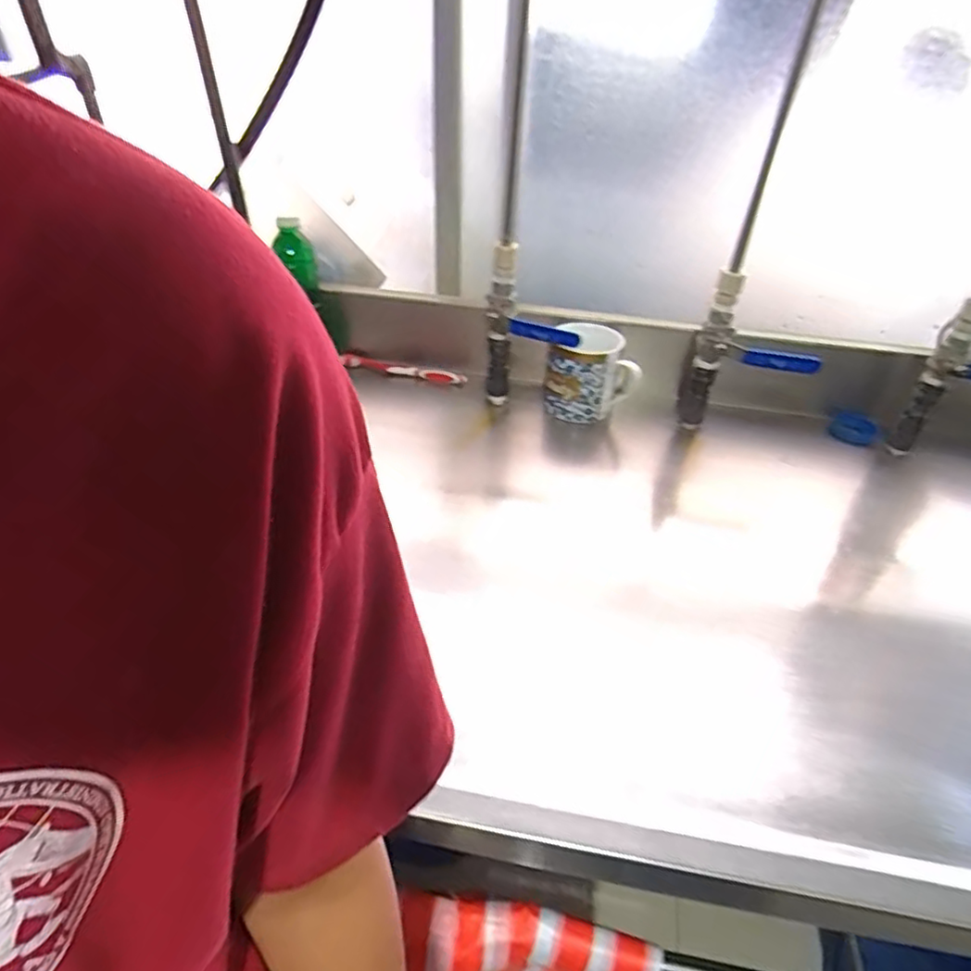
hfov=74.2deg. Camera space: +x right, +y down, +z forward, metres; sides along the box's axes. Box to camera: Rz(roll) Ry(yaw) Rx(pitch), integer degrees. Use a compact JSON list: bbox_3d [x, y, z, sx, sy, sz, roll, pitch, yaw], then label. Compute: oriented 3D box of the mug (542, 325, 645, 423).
[{"bbox_3d":[0.127,-0.138,0.794,0.112,0.101,0.083,6,39,3],"label":"mug"}]

